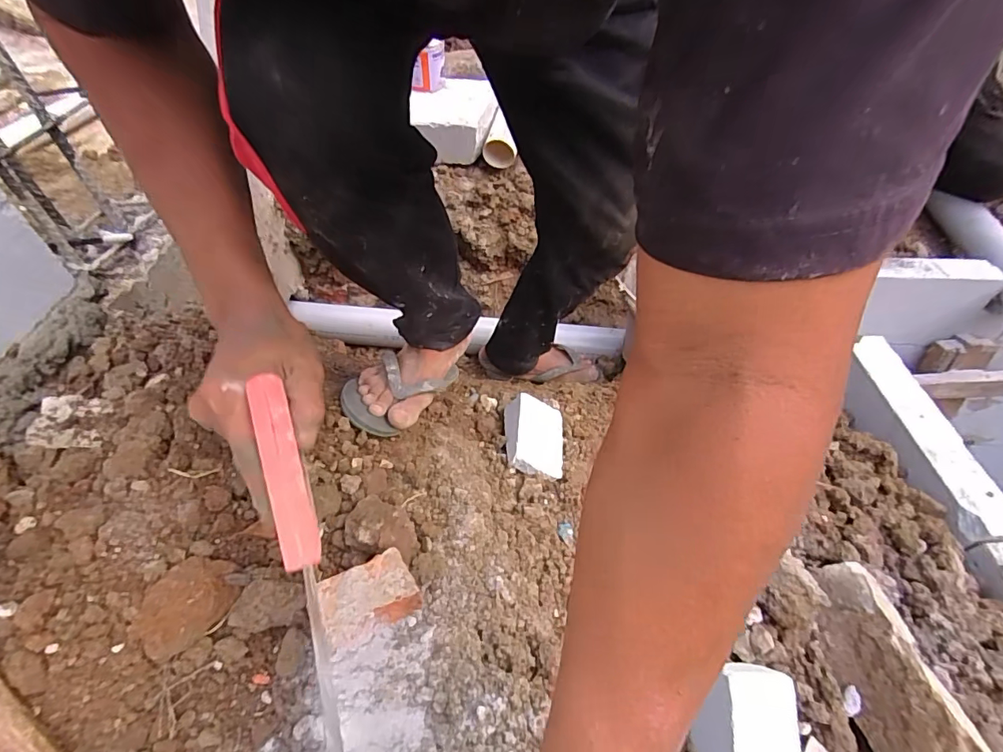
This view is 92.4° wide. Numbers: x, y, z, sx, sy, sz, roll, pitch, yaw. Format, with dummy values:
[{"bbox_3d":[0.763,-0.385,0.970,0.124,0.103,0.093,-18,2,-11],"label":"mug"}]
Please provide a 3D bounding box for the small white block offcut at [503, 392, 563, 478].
[{"bbox_3d":[0.039,0.083,0.643,0.086,0.041,0.112,28,43,-22],"label":"small white block offcut"}]

